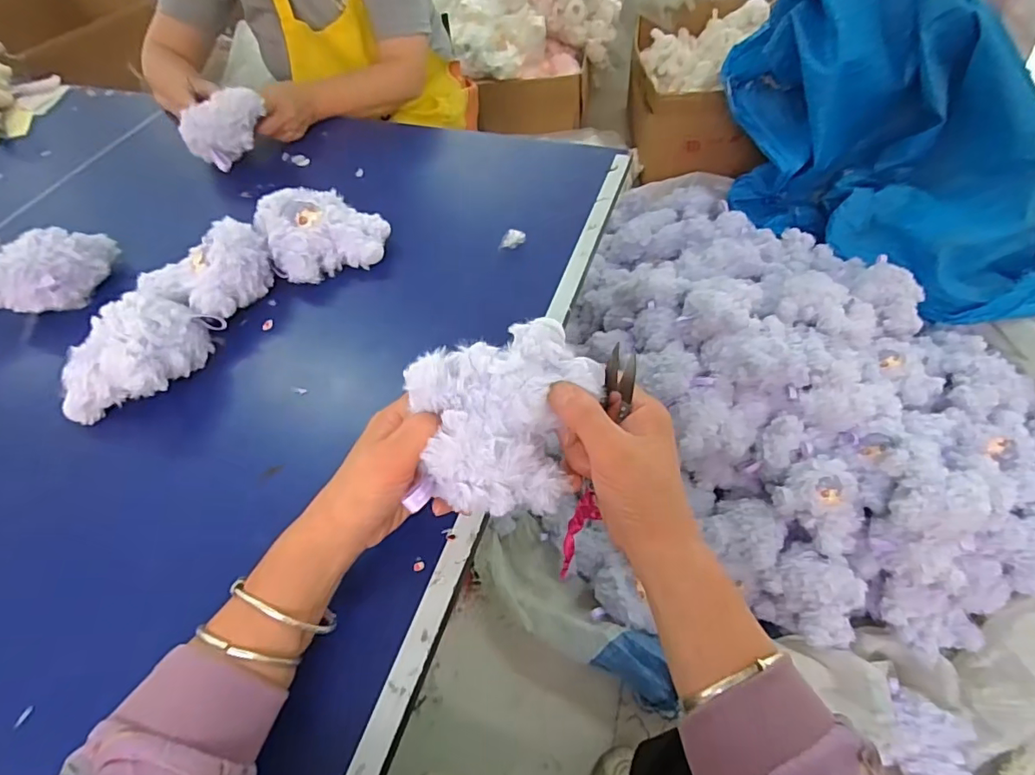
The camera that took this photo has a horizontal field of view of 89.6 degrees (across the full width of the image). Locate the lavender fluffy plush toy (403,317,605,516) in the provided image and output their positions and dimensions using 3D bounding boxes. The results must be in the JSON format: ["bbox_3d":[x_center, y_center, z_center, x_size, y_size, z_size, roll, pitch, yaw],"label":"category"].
[{"bbox_3d":[-0.008,0.021,0.347,0.119,0.060,0.119,-4,87,-3],"label":"lavender fluffy plush toy"}]

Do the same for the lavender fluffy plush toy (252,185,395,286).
[{"bbox_3d":[-0.212,-0.178,0.574,0.127,0.058,0.106,-21,56,-9],"label":"lavender fluffy plush toy"}]

